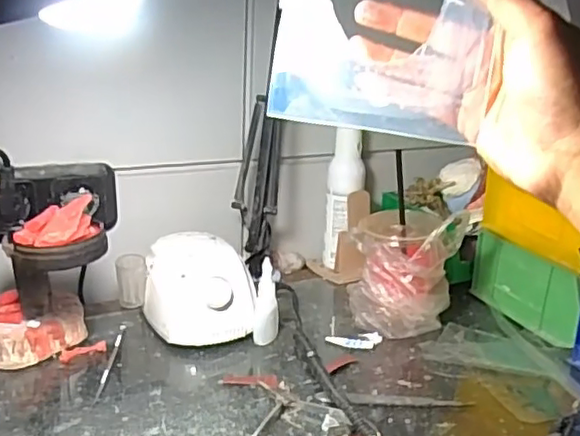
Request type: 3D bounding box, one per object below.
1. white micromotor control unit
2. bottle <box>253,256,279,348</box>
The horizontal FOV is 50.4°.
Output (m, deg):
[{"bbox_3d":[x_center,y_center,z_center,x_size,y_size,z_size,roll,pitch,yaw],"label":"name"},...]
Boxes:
[{"bbox_3d":[-0.099,0.076,0.665,0.108,0.081,0.123,-2,19,-15],"label":"white micromotor control unit"},{"bbox_3d":[-0.023,0.086,0.631,0.025,0.087,0.020,1,19,-6],"label":"bottle"}]

